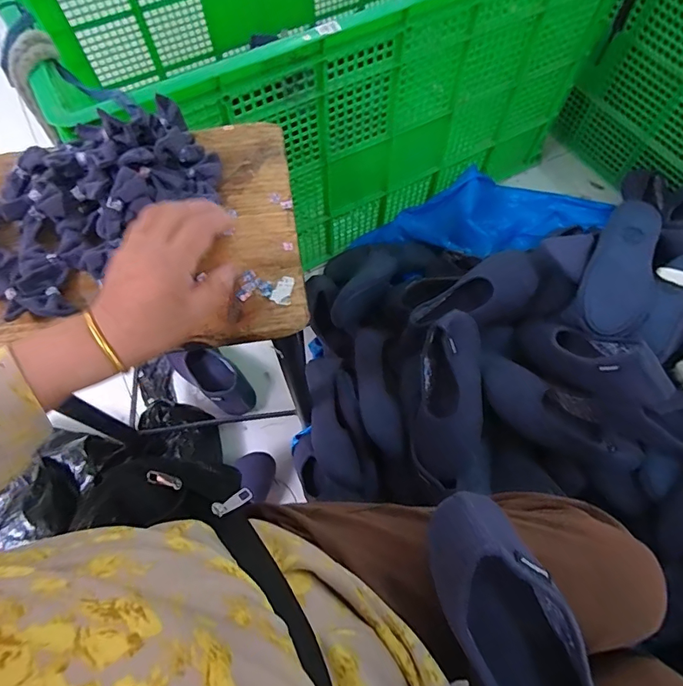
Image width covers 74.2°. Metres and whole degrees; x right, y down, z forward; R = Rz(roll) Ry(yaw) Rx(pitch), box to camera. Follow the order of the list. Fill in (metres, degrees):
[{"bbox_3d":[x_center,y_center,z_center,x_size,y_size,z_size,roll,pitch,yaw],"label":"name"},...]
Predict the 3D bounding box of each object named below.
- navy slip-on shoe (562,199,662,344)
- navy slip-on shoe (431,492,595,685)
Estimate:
[{"bbox_3d":[0.447,-0.117,0.732,0.103,0.073,0.253,21,81,9],"label":"navy slip-on shoe"},{"bbox_3d":[0.130,0.246,0.323,0.100,0.059,0.255,-15,75,-6],"label":"navy slip-on shoe"}]

